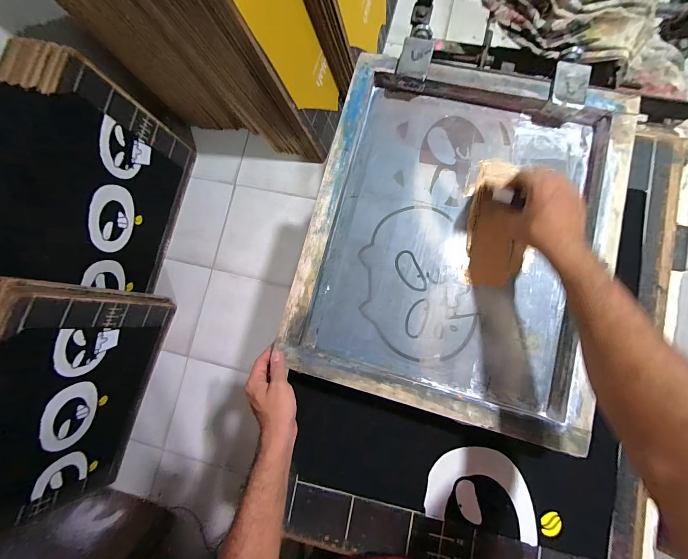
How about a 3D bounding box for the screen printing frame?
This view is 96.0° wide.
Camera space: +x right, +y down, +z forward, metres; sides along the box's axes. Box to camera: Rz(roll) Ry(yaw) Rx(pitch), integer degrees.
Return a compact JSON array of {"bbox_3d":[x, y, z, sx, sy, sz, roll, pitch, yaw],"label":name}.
[{"bbox_3d":[0.183,-0.077,0.509,0.458,0.065,0.549,14,85,7],"label":"screen printing frame"}]

